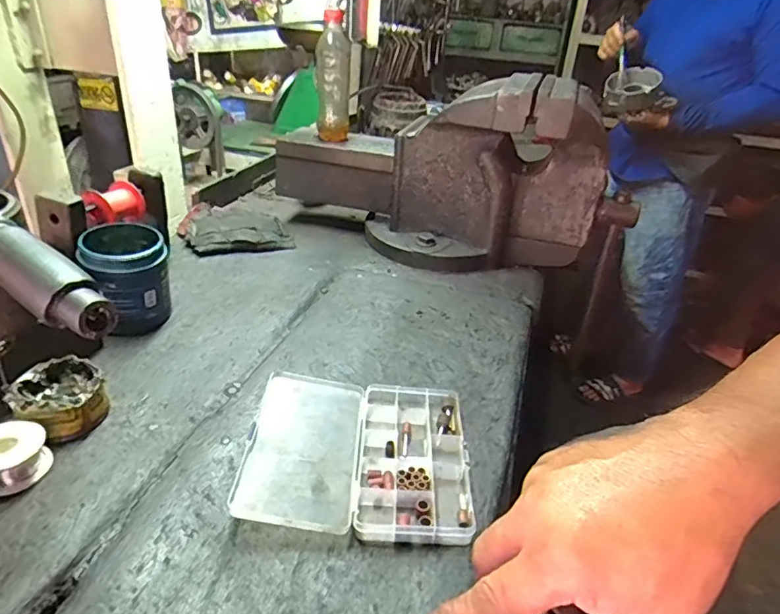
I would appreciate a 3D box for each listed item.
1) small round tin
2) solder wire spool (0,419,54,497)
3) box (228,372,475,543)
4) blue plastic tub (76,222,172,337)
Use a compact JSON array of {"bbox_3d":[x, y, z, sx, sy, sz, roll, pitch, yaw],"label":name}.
[{"bbox_3d":[-0.304,0.083,0.489,0.076,0.043,0.079,5,31,-3],"label":"small round tin"},{"bbox_3d":[-0.309,0.122,0.430,0.053,0.032,0.046,-19,39,-36],"label":"solder wire spool"},{"bbox_3d":[-0.027,0.131,0.491,0.197,0.022,0.178,6,31,-1],"label":"box"},{"bbox_3d":[-0.311,-0.036,0.627,0.091,0.103,0.096,-14,37,-31],"label":"blue plastic tub"}]

